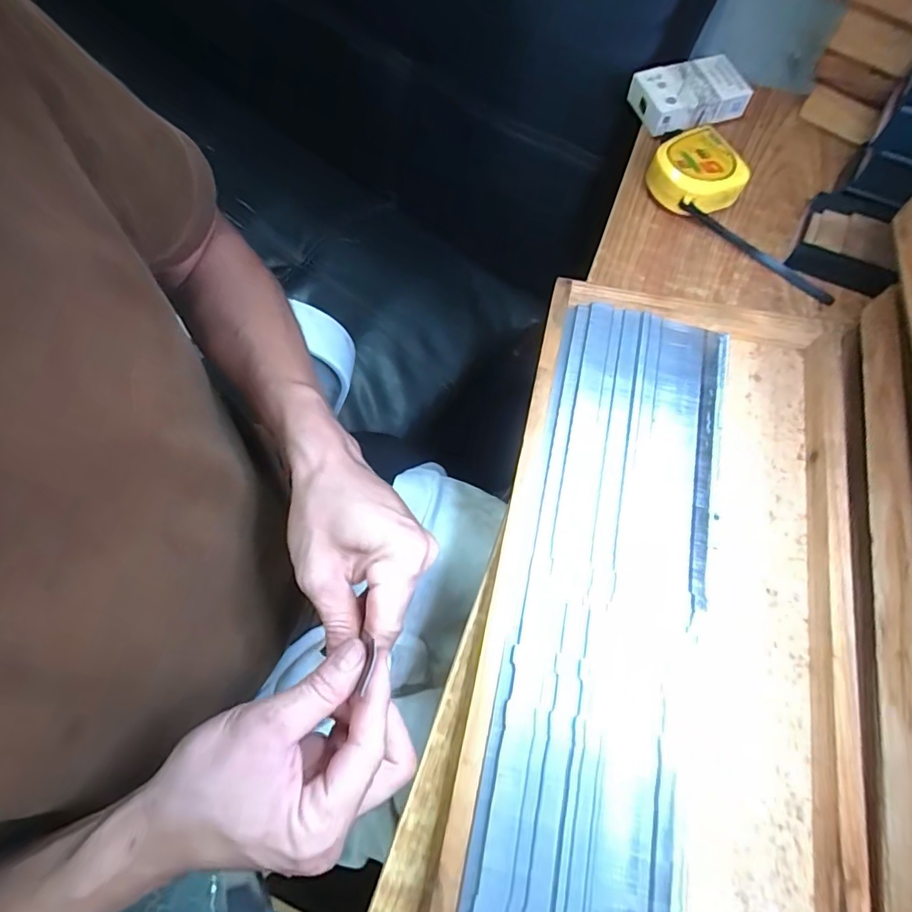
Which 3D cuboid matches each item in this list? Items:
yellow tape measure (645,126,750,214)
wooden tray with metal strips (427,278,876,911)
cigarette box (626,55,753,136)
[{"bbox_3d":[0.198,-0.229,0.417,0.071,0.033,0.065,-27,72,-11],"label":"yellow tape measure"},{"bbox_3d":[0.125,0.085,0.296,0.201,0.028,0.423,13,69,4],"label":"wooden tray with metal strips"},{"bbox_3d":[0.211,-0.329,0.463,0.097,0.025,0.066,-20,70,-8],"label":"cigarette box"}]

